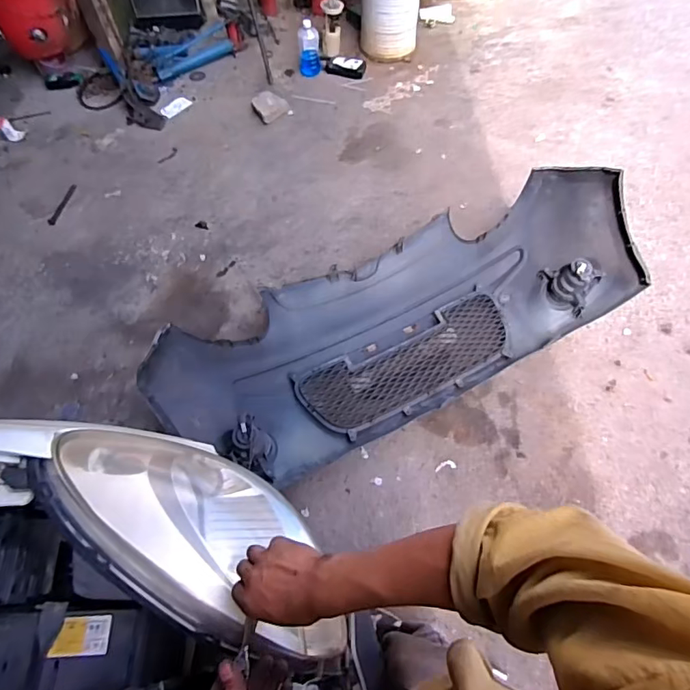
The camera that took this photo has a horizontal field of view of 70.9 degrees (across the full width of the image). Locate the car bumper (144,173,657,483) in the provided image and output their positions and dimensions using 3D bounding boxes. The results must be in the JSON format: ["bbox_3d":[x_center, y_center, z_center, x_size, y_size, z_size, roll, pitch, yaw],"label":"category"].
[{"bbox_3d":[0.208,-0.095,1.641,1.593,0.420,0.573,-25,59,-13],"label":"car bumper"}]

